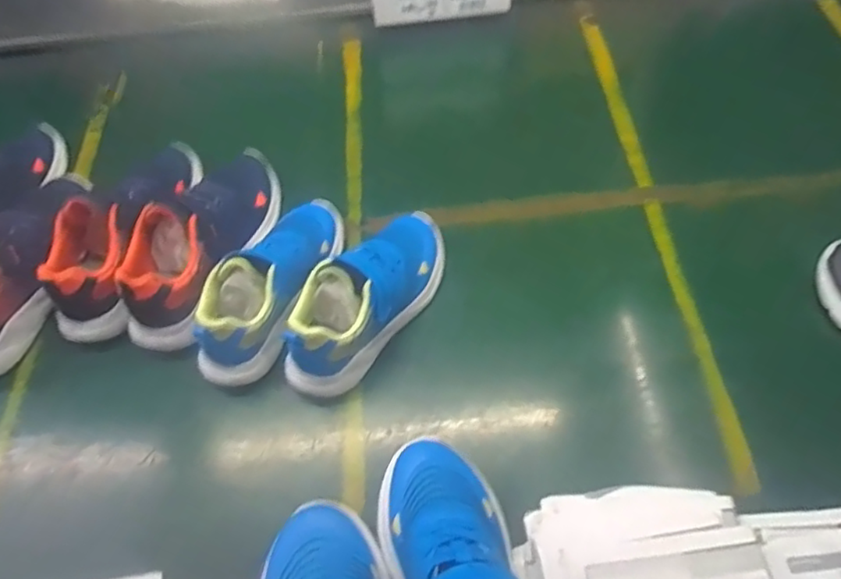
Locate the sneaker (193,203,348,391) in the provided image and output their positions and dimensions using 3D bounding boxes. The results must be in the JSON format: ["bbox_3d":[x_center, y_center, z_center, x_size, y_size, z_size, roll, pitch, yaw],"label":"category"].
[{"bbox_3d":[-0.154,-0.016,0.632,0.073,0.079,0.222,21,62,15],"label":"sneaker"}]

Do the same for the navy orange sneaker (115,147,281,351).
[{"bbox_3d":[-0.233,-0.064,0.664,0.086,0.085,0.252,17,61,13],"label":"navy orange sneaker"}]

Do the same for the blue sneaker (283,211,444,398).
[{"bbox_3d":[-0.052,0.000,0.619,0.083,0.083,0.223,30,64,20],"label":"blue sneaker"}]

